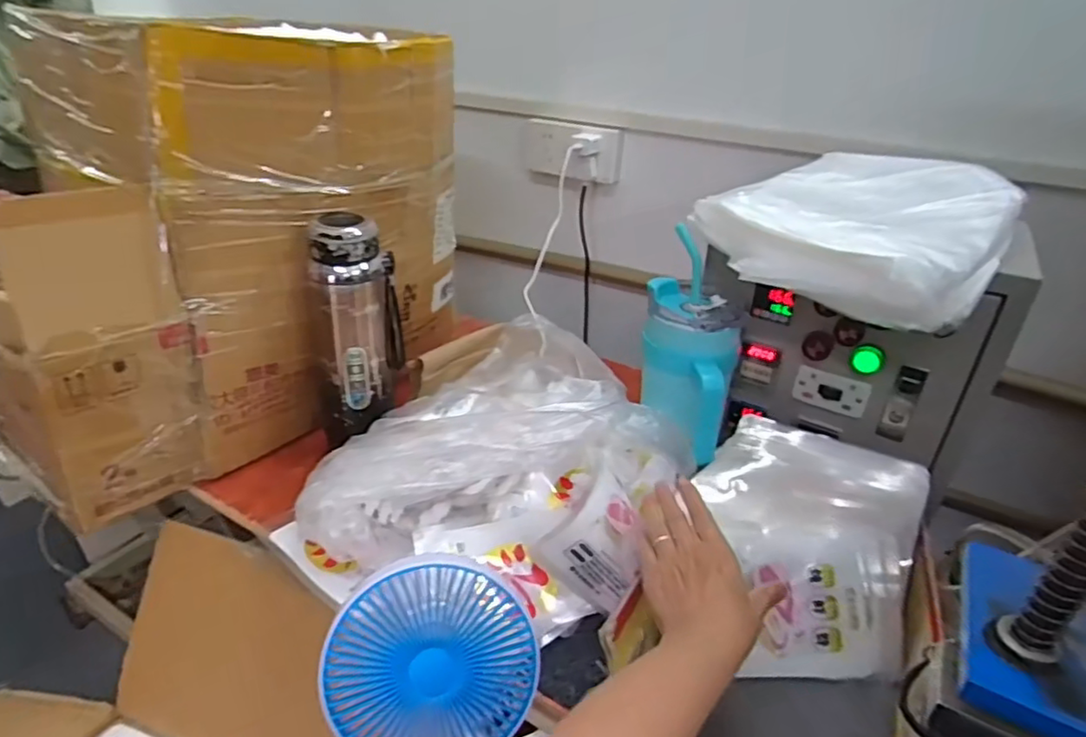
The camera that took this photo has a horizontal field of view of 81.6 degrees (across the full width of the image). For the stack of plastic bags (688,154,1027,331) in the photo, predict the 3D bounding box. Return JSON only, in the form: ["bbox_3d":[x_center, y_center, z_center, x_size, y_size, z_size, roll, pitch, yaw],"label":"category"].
[{"bbox_3d":[0.324,-0.146,0.637,0.242,0.087,0.275,26,37,33],"label":"stack of plastic bags"}]

